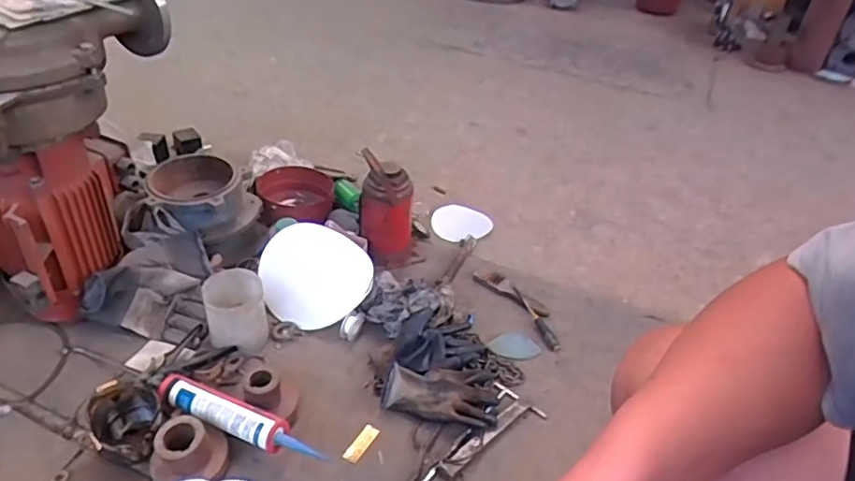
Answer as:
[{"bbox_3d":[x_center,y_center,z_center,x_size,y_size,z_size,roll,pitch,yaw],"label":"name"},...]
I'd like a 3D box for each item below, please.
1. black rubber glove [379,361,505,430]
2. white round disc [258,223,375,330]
[{"bbox_3d":[0.026,0.281,1.079,0.215,0.054,0.122,7,38,4],"label":"black rubber glove"},{"bbox_3d":[-0.250,0.075,1.301,0.245,0.035,0.241,14,64,0],"label":"white round disc"}]

